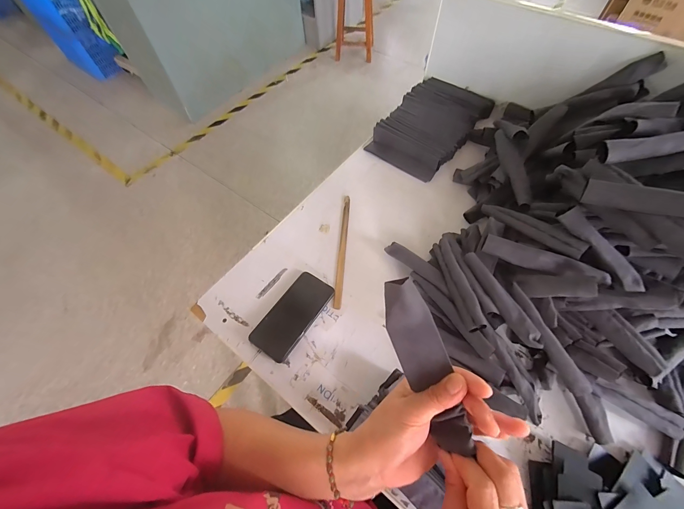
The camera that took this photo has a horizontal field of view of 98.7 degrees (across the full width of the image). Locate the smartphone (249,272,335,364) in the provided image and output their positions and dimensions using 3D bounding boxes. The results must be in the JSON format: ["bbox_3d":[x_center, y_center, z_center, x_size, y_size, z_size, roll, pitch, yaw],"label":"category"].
[{"bbox_3d":[-0.090,0.110,0.542,0.079,0.015,0.163,29,65,17],"label":"smartphone"}]

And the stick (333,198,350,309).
[{"bbox_3d":[0.001,-0.015,0.618,0.014,0.005,0.267,3,60,4],"label":"stick"}]

